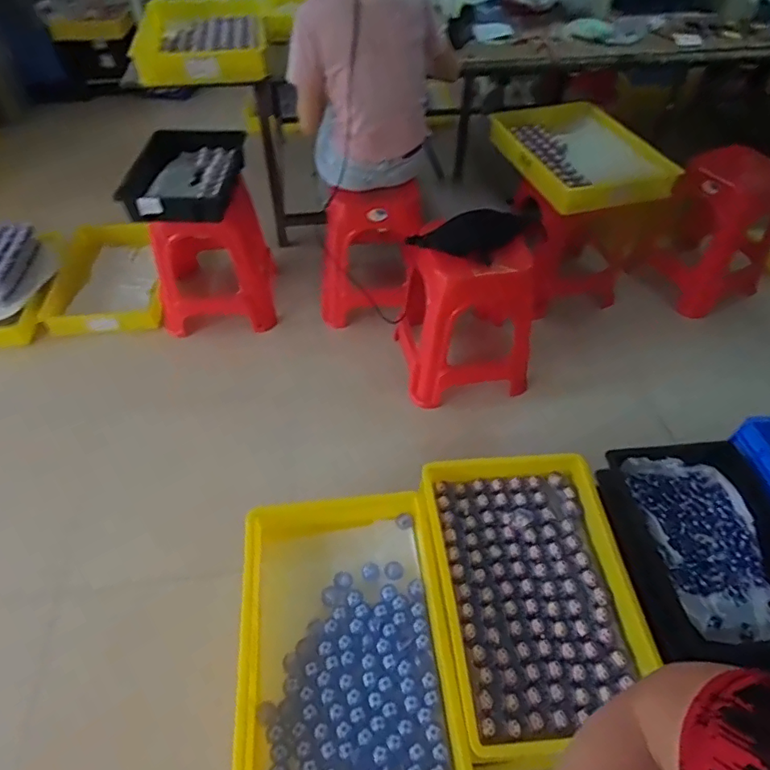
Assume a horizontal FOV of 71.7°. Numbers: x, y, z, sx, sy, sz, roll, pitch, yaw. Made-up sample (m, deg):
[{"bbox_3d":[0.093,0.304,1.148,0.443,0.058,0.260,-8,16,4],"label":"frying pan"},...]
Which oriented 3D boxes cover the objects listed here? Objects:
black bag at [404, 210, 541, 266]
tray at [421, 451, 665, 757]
[{"bbox_3d":[0.265,-0.429,1.543,0.376,0.111,0.096,-10,51,-3],"label":"black bag"},{"bbox_3d":[0.325,0.415,1.167,0.410,0.097,0.601,-8,51,-2],"label":"tray"}]

